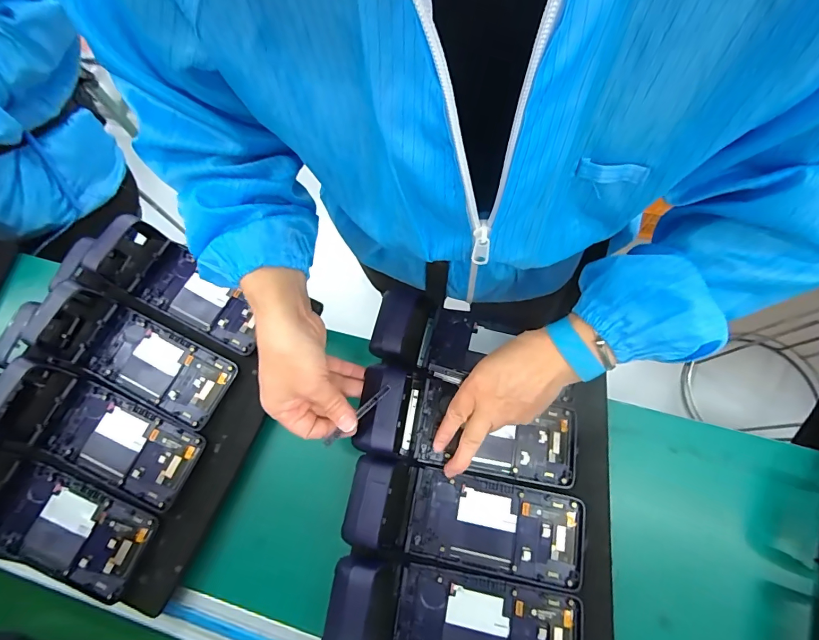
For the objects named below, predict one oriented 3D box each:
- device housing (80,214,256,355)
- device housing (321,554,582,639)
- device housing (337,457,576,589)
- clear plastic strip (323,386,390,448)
[{"bbox_3d":[-0.266,-0.042,0.467,0.210,0.058,0.077,27,76,9],"label":"device housing"},{"bbox_3d":[0.041,0.269,0.350,0.223,0.054,0.089,10,72,6],"label":"device housing"},{"bbox_3d":[0.054,0.192,0.377,0.224,0.049,0.089,10,72,5],"label":"device housing"},{"bbox_3d":[-0.045,0.082,0.342,0.073,0.007,0.008,-40,74,-16],"label":"clear plastic strip"}]

